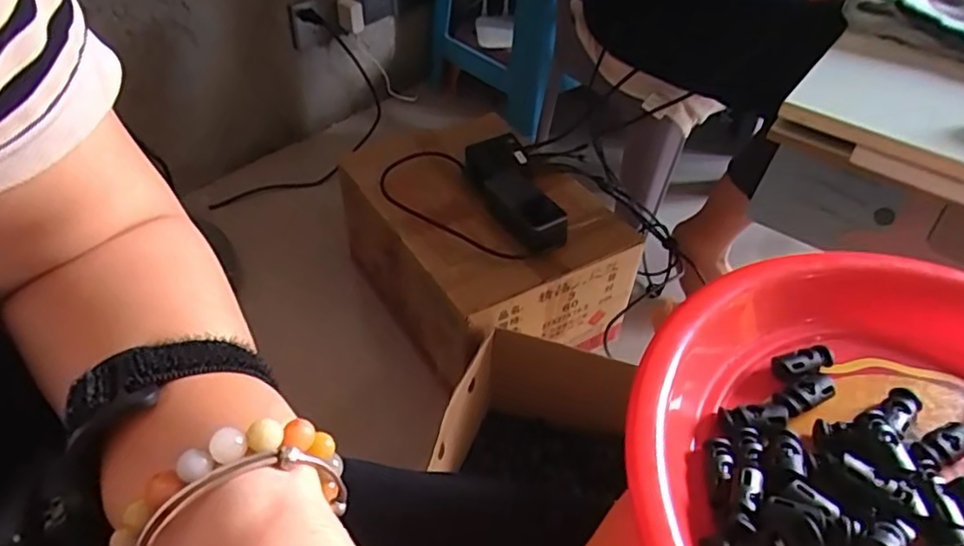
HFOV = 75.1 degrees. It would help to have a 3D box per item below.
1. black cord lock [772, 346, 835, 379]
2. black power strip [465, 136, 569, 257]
[{"bbox_3d":[0.153,0.043,0.295,0.029,0.009,0.013,-4,46,-7],"label":"black cord lock"},{"bbox_3d":[0.039,-0.108,0.852,0.086,0.043,0.217,-12,48,-14],"label":"black power strip"}]

